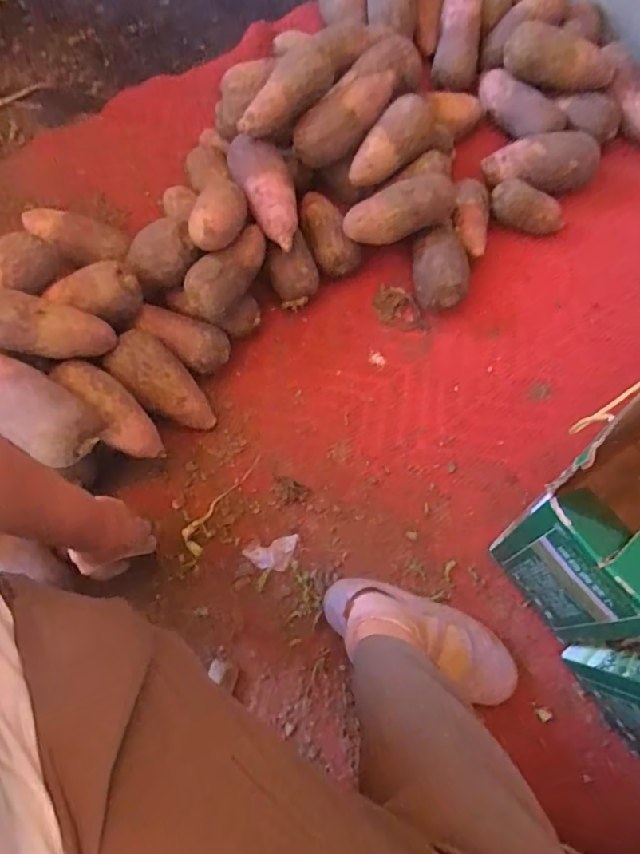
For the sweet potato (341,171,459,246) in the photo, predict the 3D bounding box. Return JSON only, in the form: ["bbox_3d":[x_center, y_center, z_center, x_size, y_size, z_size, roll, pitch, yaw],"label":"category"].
[{"bbox_3d":[0.109,-0.293,0.730,0.153,0.068,0.057,-17,75,9],"label":"sweet potato"}]

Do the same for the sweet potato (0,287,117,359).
[{"bbox_3d":[-0.311,-0.114,0.602,0.153,0.049,0.055,7,70,-39],"label":"sweet potato"}]

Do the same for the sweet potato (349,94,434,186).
[{"bbox_3d":[0.100,-0.391,0.743,0.139,0.051,0.062,-39,76,22],"label":"sweet potato"}]

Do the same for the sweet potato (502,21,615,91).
[{"bbox_3d":[0.352,-0.536,0.780,0.157,0.062,0.054,9,74,3],"label":"sweet potato"}]

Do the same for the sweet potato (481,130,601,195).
[{"bbox_3d":[0.334,-0.394,0.796,0.169,0.067,0.062,5,73,1],"label":"sweet potato"}]

